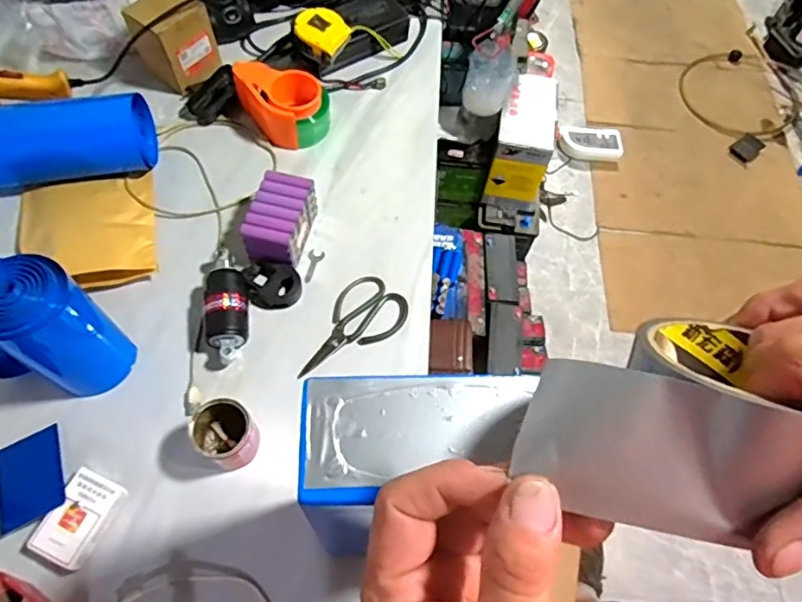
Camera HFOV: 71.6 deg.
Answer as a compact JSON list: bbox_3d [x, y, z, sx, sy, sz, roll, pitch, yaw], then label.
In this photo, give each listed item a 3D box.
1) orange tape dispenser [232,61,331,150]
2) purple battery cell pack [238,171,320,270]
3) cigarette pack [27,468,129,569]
[{"bbox_3d":[-0.177,-0.310,0.850,0.135,0.067,0.106,40,67,16],"label":"orange tape dispenser"},{"bbox_3d":[-0.161,-0.109,0.755,0.068,0.066,0.114,15,63,4],"label":"purple battery cell pack"},{"bbox_3d":[-0.341,0.229,0.589,0.059,0.020,0.088,22,63,8],"label":"cigarette pack"}]

